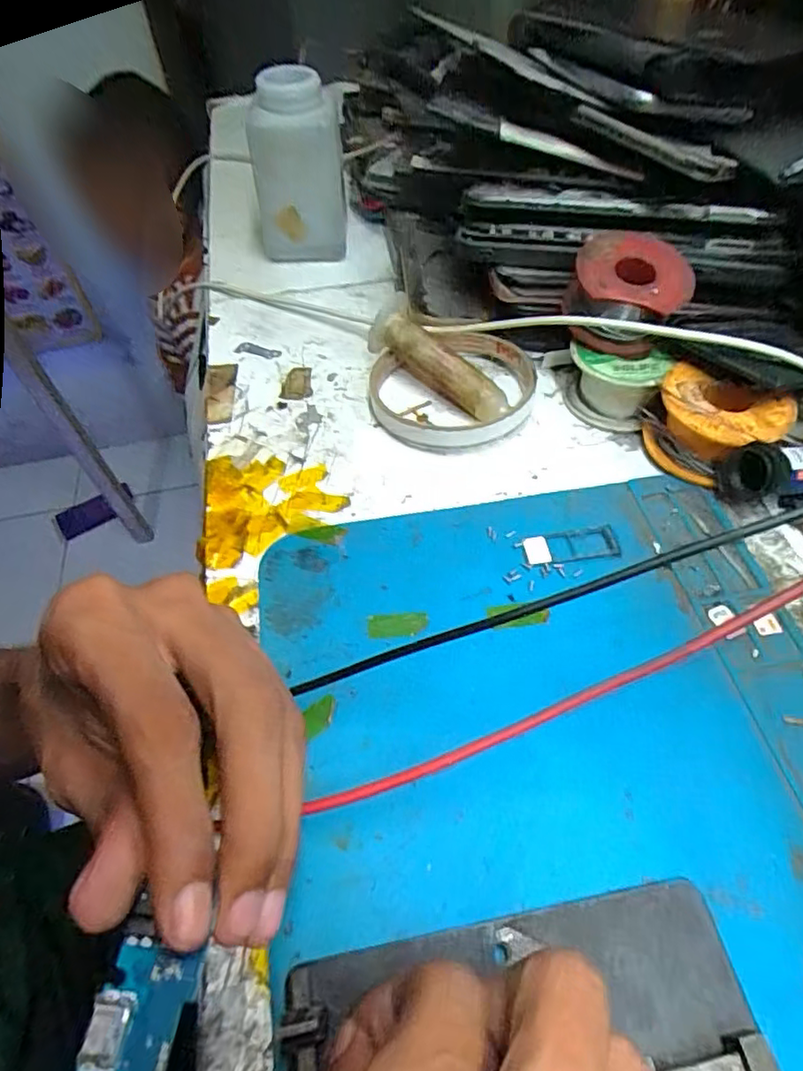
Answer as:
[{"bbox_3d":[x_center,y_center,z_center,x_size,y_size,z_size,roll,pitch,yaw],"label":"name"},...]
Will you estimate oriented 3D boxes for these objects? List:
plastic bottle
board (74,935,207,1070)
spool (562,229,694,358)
[{"bbox_3d":[-0.064,-0.221,0.365,0.054,0.094,0.047,-11,53,-5],"label":"plastic bottle"},{"bbox_3d":[-0.051,0.094,0.113,0.017,0.004,0.028,13,44,3],"label":"board"},{"bbox_3d":[0.107,-0.116,0.282,0.053,0.031,0.057,15,55,14],"label":"spool"}]

